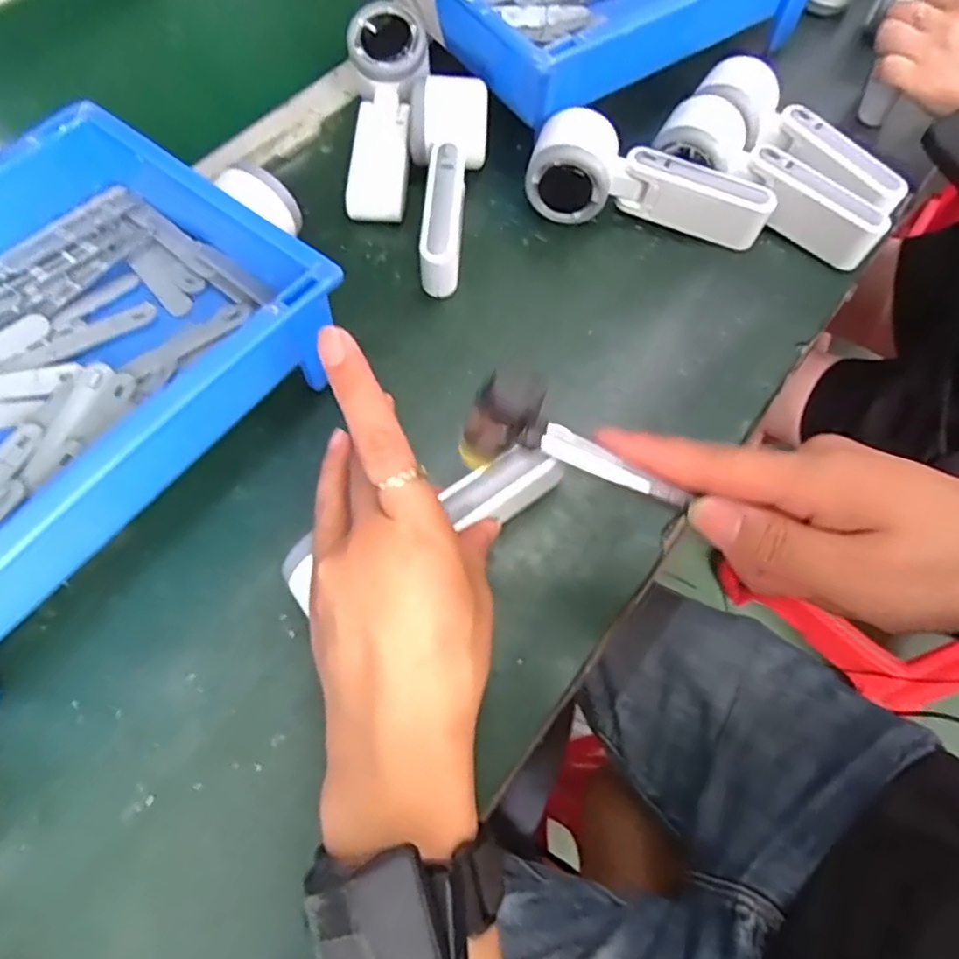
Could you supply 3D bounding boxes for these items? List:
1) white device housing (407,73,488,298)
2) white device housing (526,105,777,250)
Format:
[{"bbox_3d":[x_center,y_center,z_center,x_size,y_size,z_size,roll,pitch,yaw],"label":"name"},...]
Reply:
[{"bbox_3d":[-0.024,-0.203,0.447,0.054,0.056,0.160,2,64,0],"label":"white device housing"},{"bbox_3d":[0.118,-0.209,0.450,0.161,0.055,0.044,11,65,5],"label":"white device housing"}]

